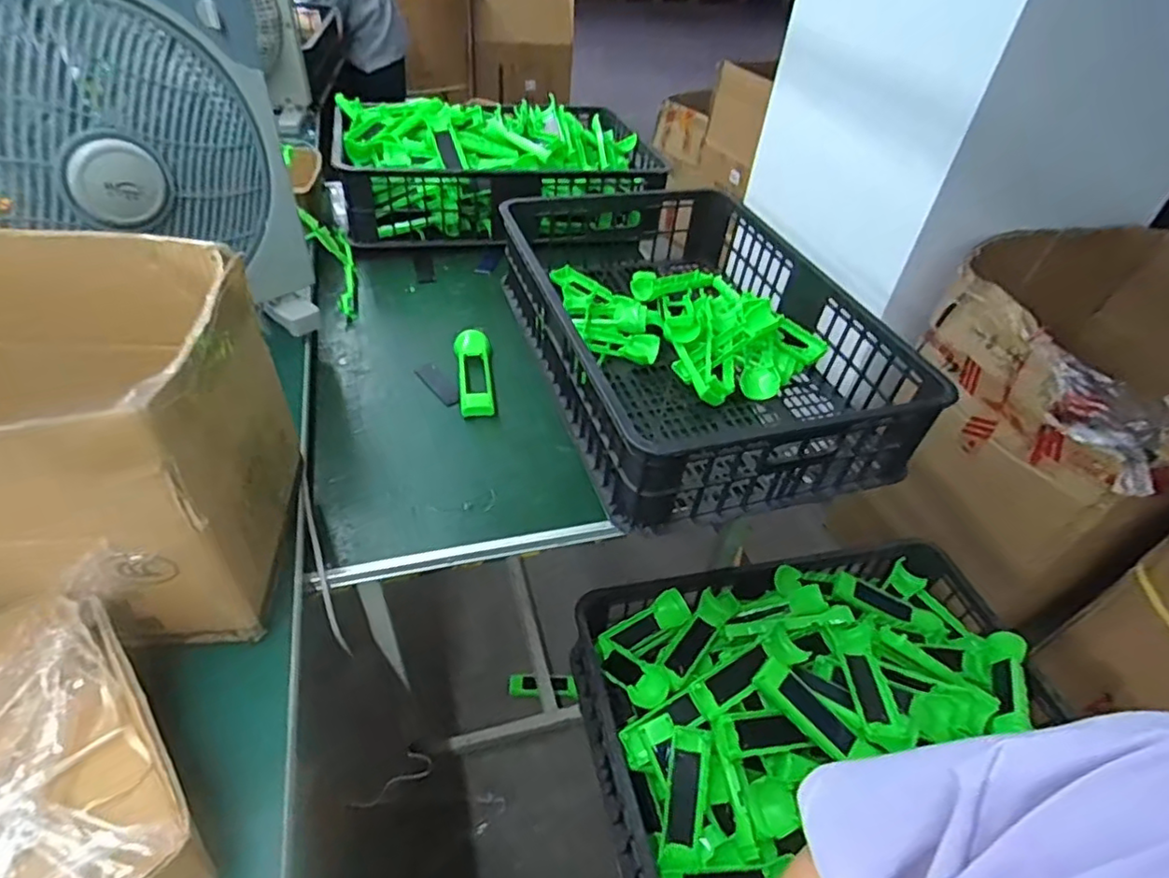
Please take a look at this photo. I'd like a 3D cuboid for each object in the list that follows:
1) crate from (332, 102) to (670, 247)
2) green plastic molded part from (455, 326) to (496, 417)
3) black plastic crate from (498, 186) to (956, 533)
[{"bbox_3d":[-0.168,-0.529,1.179,0.578,0.155,0.402,-12,46,-18],"label":"crate"},{"bbox_3d":[-0.152,-0.096,0.837,0.048,0.018,0.184,-3,44,-9],"label":"green plastic molded part"},{"bbox_3d":[0.125,-0.186,0.886,0.400,0.143,0.671,-10,45,-17],"label":"black plastic crate"}]

